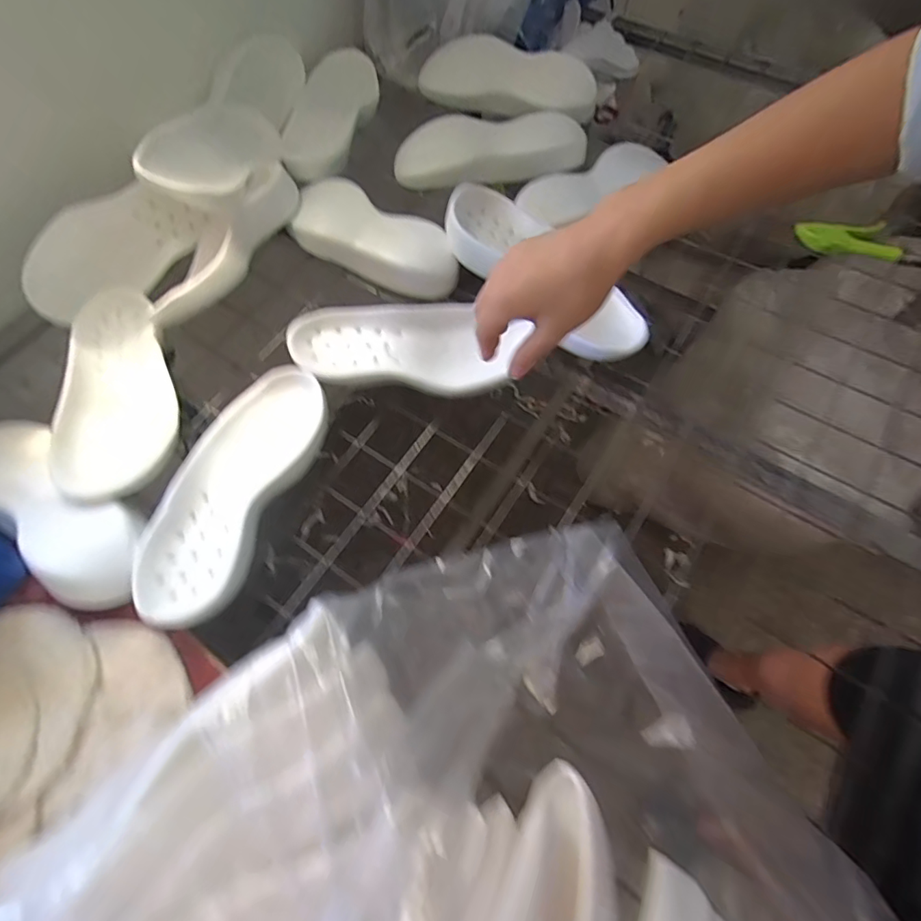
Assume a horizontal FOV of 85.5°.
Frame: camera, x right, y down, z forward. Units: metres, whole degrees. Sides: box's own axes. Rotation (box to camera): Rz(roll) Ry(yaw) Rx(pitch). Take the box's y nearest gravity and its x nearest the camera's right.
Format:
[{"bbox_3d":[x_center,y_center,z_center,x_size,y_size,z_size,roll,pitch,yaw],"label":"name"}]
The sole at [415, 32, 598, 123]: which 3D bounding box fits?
[{"bbox_3d":[0.079,-0.643,0.836,0.302,0.105,0.057,19,41,14],"label":"sole"}]

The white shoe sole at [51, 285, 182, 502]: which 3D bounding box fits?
[{"bbox_3d":[-0.413,-0.096,0.598,0.122,0.039,0.314,-20,66,-8],"label":"white shoe sole"}]

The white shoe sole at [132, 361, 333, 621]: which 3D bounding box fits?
[{"bbox_3d":[-0.255,0.022,0.552,0.136,0.036,0.301,18,67,10],"label":"white shoe sole"}]

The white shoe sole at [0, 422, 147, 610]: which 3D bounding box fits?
[{"bbox_3d":[-0.447,0.041,0.532,0.300,0.051,0.103,32,70,15],"label":"white shoe sole"}]

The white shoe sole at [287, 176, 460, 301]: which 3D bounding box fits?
[{"bbox_3d":[-0.121,-0.315,0.713,0.285,0.053,0.121,32,70,15],"label":"white shoe sole"}]

